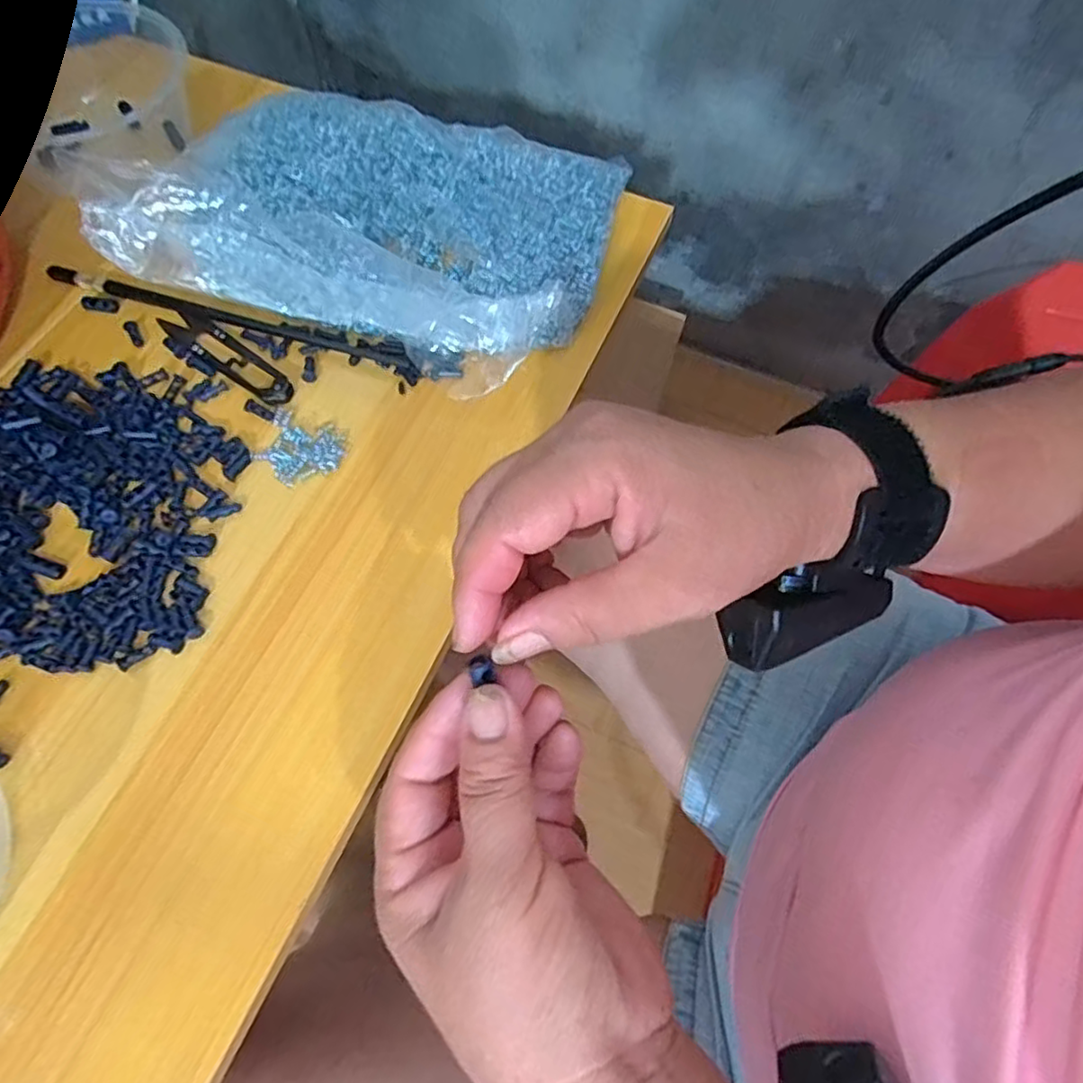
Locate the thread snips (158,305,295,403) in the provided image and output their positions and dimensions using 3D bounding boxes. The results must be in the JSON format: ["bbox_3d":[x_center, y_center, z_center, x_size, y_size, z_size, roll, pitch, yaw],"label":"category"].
[{"bbox_3d":[-0.173,-0.103,0.358,0.093,0.004,0.021,36,68,15],"label":"thread snips"}]

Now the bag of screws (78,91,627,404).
[{"bbox_3d":[-0.092,-0.190,0.383,0.255,0.055,0.181,17,64,7],"label":"bag of screws"}]

